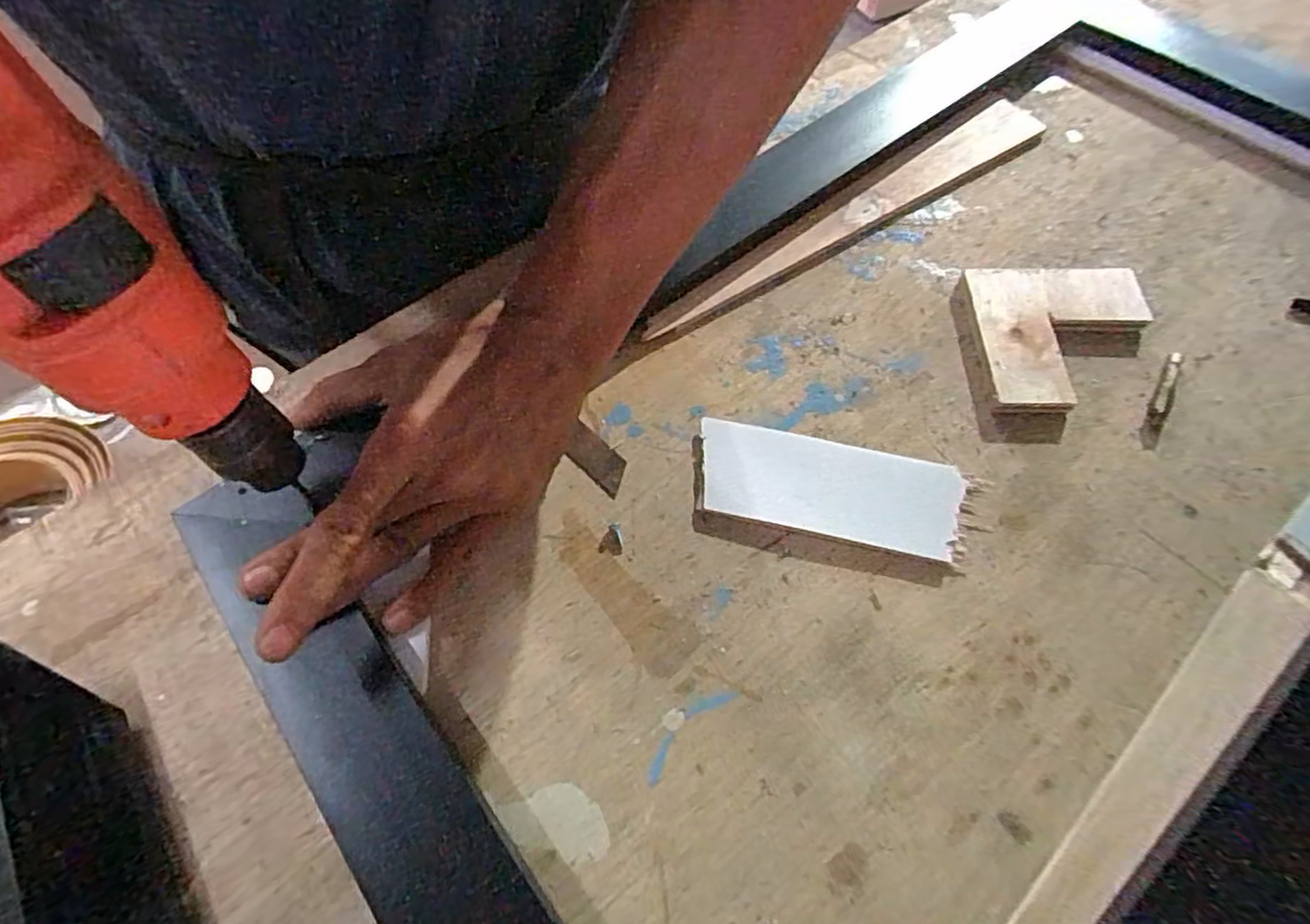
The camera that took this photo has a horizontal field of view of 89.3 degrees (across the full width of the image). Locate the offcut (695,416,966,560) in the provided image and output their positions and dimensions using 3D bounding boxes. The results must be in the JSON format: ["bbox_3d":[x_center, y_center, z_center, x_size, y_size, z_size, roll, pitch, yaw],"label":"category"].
[{"bbox_3d":[0.079,0.011,0.311,0.118,0.010,0.050,12,62,9],"label":"offcut"}]

